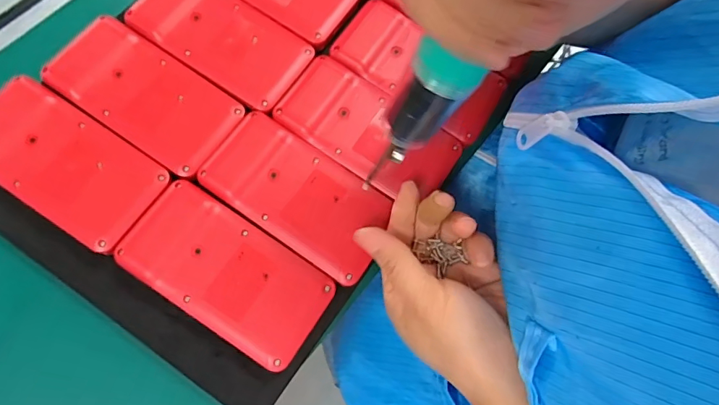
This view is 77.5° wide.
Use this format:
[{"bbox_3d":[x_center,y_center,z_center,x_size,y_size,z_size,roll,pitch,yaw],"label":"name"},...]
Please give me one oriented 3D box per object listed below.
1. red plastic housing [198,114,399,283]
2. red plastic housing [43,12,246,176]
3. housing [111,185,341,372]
[{"bbox_3d":[-0.038,-0.006,0.282,0.115,0.015,0.062,34,72,5],"label":"red plastic housing"},{"bbox_3d":[-0.139,-0.072,0.288,0.118,0.014,0.061,34,72,5],"label":"red plastic housing"},{"bbox_3d":[-0.078,0.041,0.263,0.117,0.018,0.061,33,72,5],"label":"housing"}]

